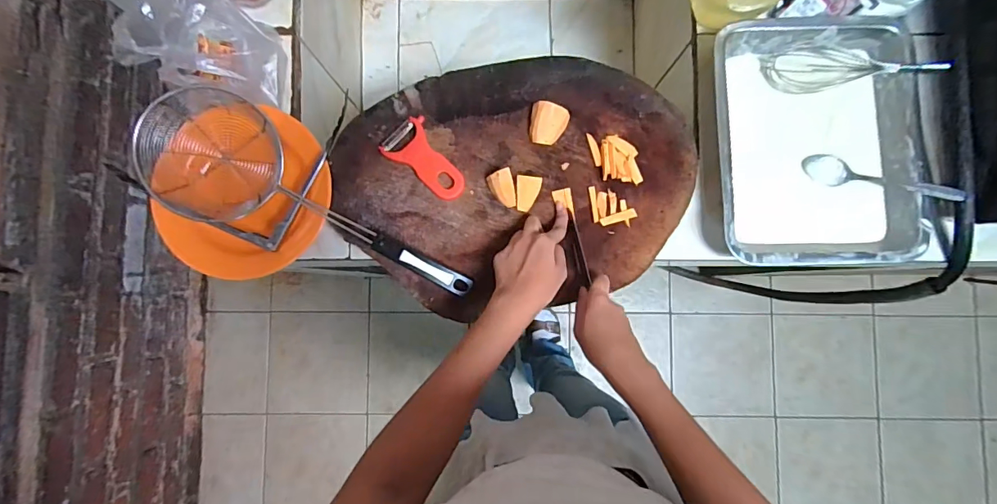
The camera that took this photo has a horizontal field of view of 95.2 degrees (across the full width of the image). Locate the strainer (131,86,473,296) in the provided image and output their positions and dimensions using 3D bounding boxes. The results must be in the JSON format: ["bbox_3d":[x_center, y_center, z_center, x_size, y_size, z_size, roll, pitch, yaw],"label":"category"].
[{"bbox_3d":[-0.218,-0.057,0.539,0.416,0.085,0.151,26,87,2],"label":"strainer"}]

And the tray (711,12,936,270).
[{"bbox_3d":[0.399,-0.139,0.580,0.253,0.075,0.308,-3,87,1],"label":"tray"}]

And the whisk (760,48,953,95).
[{"bbox_3d":[0.436,-0.229,0.573,0.191,0.038,0.056,3,87,14],"label":"whisk"}]

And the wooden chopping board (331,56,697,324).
[{"bbox_3d":[0.021,-0.092,0.554,0.420,0.028,0.292,-12,87,0],"label":"wooden chopping board"}]

